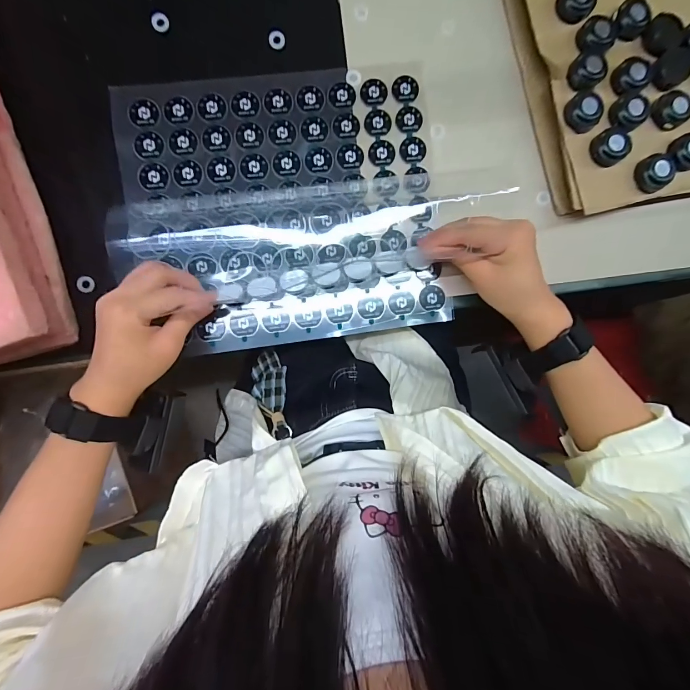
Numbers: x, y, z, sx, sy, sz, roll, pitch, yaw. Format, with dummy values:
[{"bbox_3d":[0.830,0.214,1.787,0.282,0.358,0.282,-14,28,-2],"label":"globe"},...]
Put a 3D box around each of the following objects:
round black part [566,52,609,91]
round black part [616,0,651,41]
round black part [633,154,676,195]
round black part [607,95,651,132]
[{"bbox_3d":[0.208,-0.236,0.294,0.028,0.009,0.030,0,91,-6],"label":"round black part"},{"bbox_3d":[0.250,-0.284,0.296,0.026,0.013,0.027,0,91,-6],"label":"round black part"},{"bbox_3d":[0.272,-0.152,0.298,0.031,0.017,0.029,0,91,-6],"label":"round black part"},{"bbox_3d":[0.248,-0.205,0.296,0.028,0.011,0.030,0,91,-6],"label":"round black part"}]

